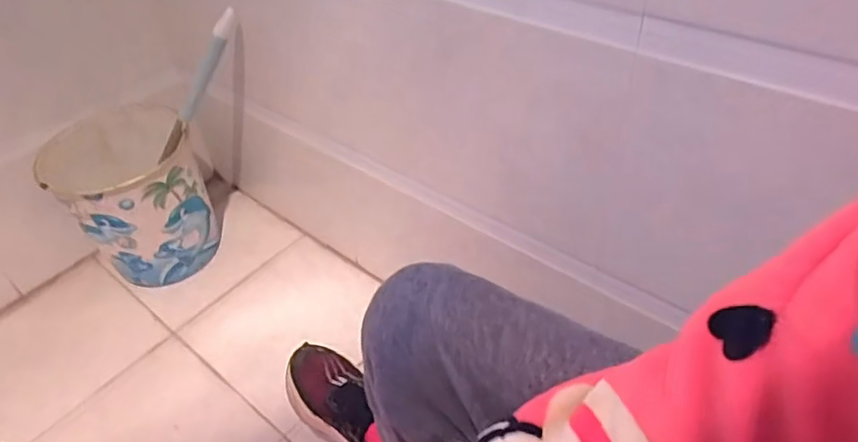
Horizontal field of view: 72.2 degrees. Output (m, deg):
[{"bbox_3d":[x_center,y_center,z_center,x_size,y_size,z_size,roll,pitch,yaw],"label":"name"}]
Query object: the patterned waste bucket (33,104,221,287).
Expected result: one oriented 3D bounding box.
[{"bbox_3d":[-0.536,-0.028,1.096,0.232,0.267,0.245,-2,42,2],"label":"patterned waste bucket"}]

